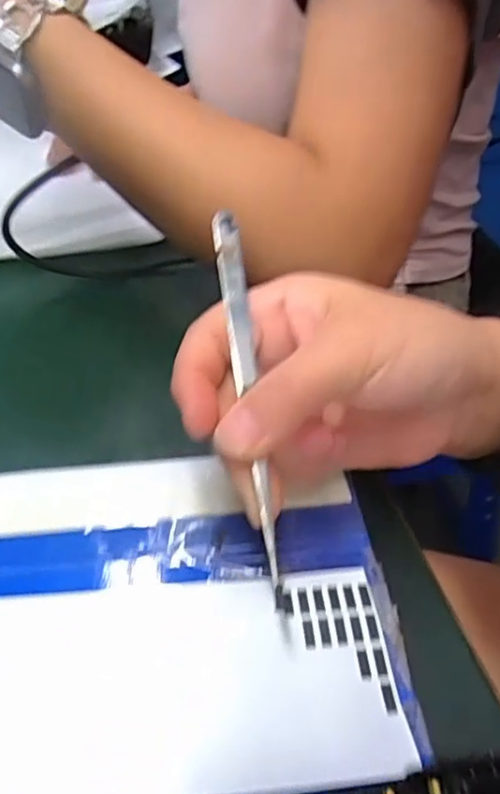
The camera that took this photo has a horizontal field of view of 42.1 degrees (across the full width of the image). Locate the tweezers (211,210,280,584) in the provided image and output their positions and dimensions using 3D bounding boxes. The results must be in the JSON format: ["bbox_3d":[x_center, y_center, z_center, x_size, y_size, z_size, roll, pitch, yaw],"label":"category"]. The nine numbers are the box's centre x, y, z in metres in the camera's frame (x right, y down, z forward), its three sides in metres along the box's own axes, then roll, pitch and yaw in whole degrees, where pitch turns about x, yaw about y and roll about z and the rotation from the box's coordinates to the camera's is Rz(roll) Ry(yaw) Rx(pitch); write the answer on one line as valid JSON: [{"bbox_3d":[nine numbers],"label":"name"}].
[{"bbox_3d":[-0.001,-0.004,0.222,0.009,0.006,0.126,-7,74,-5],"label":"tweezers"}]

